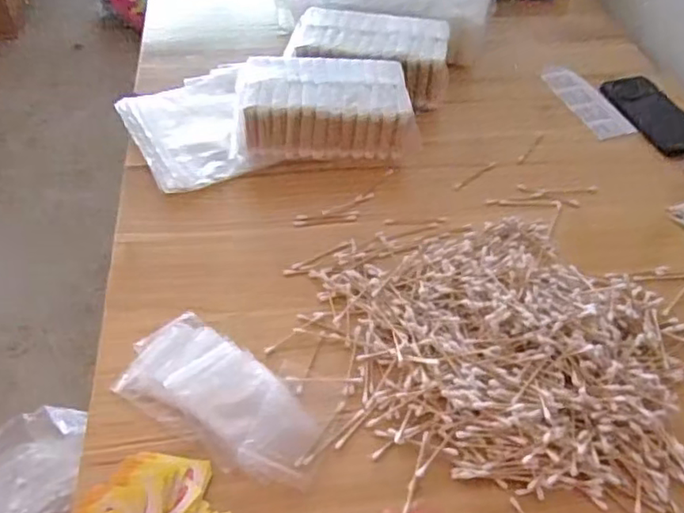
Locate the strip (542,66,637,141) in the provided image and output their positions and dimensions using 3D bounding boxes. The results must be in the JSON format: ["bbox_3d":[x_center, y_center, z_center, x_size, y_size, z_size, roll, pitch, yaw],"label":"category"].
[{"bbox_3d":[0.321,-0.205,0.822,0.058,0.014,0.143,-11,50,-12],"label":"strip"}]

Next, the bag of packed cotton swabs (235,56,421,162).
[{"bbox_3d":[-0.023,-0.170,0.734,0.209,0.076,0.125,3,48,0],"label":"bag of packed cotton swabs"}]

